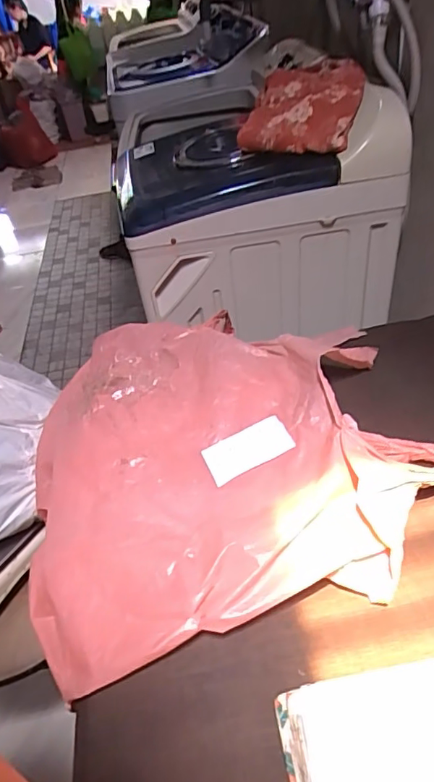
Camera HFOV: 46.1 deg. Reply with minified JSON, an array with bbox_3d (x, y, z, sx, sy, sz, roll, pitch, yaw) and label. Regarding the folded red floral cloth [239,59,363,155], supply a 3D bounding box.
[{"bbox_3d":[0.158,-0.527,0.941,0.206,0.080,0.247,9,46,16],"label":"folded red floral cloth"}]

